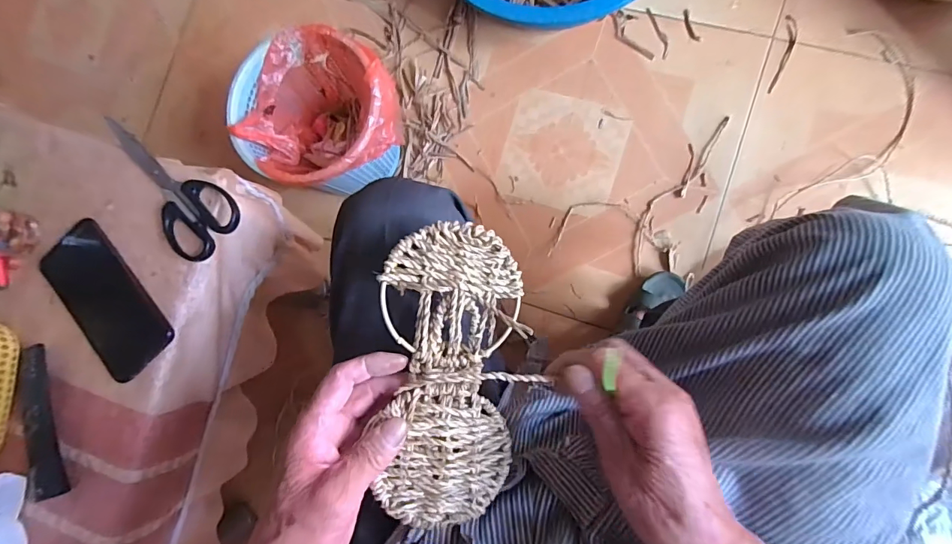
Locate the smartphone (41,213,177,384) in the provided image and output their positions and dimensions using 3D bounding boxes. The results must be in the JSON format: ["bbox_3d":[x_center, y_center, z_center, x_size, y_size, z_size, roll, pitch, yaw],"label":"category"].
[{"bbox_3d":[-0.374,0.029,0.439,0.081,0.009,0.163,-43,81,3],"label":"smartphone"}]

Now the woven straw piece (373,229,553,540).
[{"bbox_3d":[-0.016,0.075,0.321,0.101,0.028,0.215,2,88,7],"label":"woven straw piece"}]

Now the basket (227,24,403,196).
[{"bbox_3d":[-0.256,-0.258,0.761,0.245,0.190,0.238,-1,85,8],"label":"basket"}]

